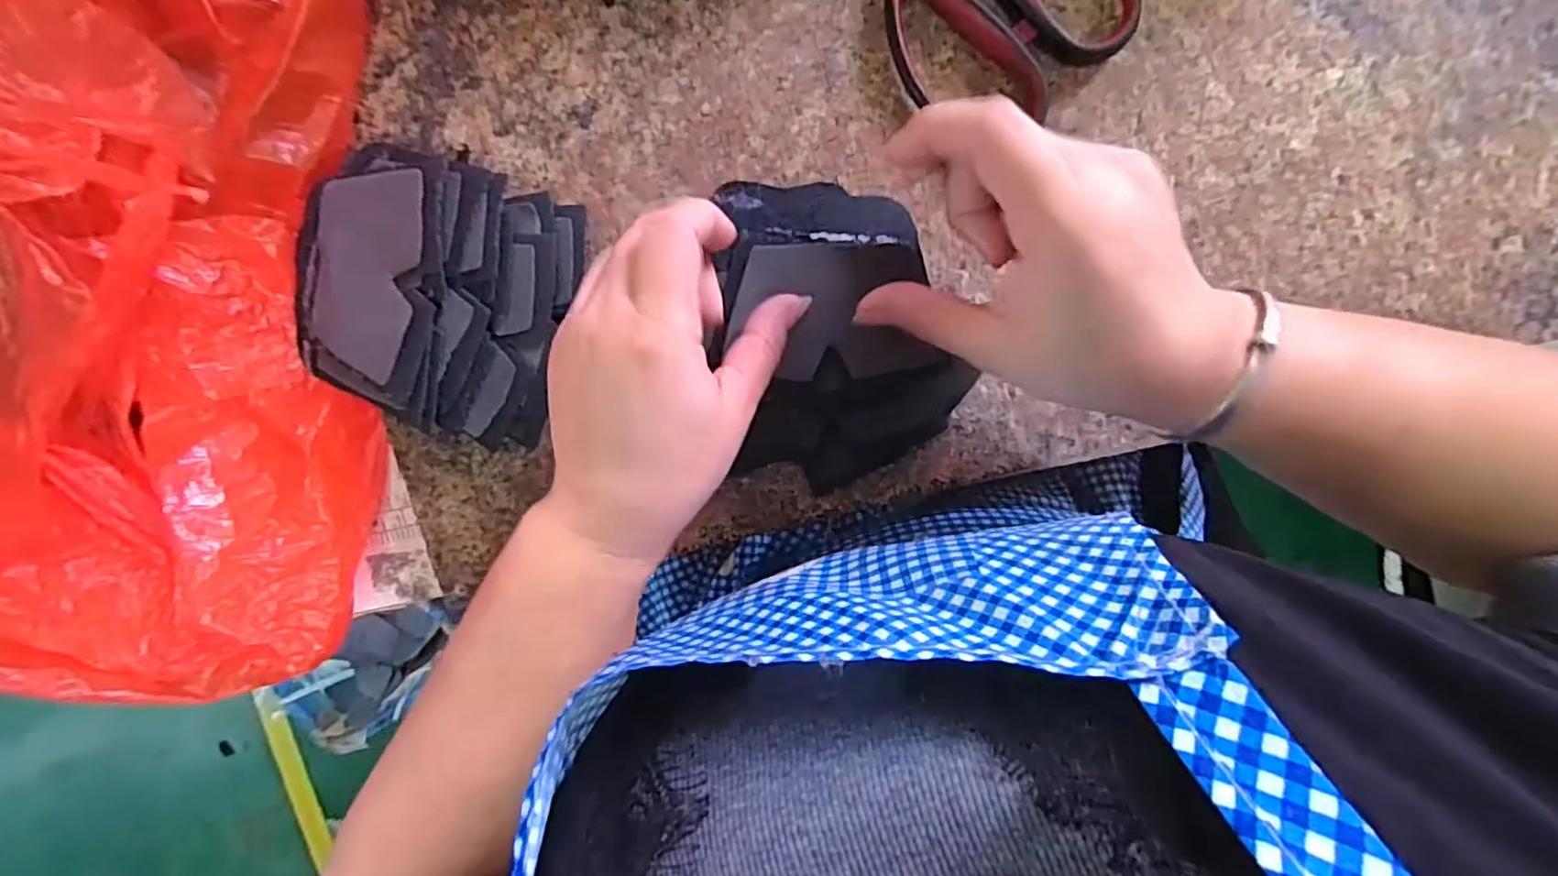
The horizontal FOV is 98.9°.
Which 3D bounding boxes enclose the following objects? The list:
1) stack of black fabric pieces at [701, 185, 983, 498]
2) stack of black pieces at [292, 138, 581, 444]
[{"bbox_3d":[0.028,-0.044,0.294,0.101,0.041,0.136,-2,99,4],"label":"stack of black fabric pieces"},{"bbox_3d":[-0.160,-0.065,0.304,0.116,0.042,0.117,17,100,0],"label":"stack of black pieces"}]

